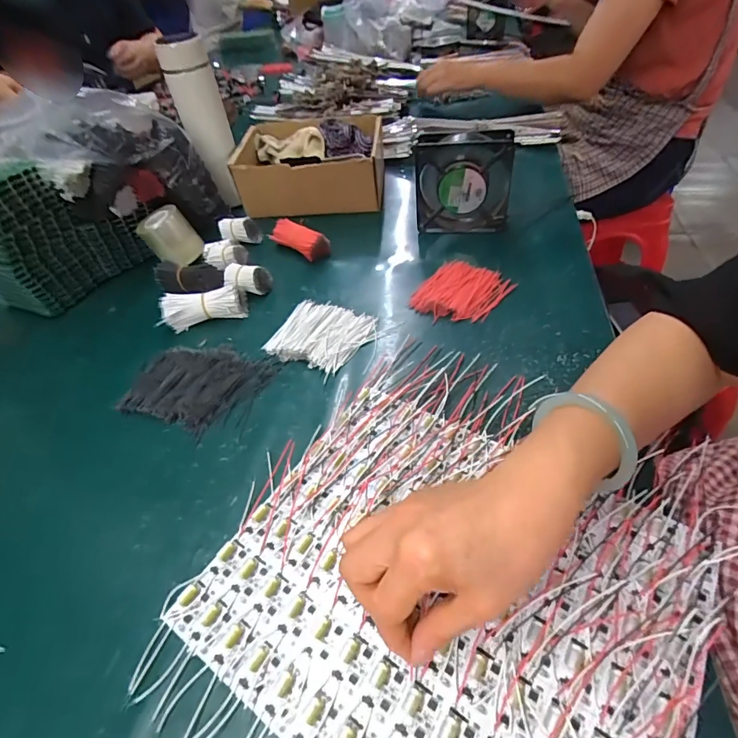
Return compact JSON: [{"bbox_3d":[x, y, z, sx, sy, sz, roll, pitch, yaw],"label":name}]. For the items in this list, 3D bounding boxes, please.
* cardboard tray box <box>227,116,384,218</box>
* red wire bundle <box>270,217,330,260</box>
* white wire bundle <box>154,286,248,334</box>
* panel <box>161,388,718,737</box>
[{"bbox_3d":[-0.087,-0.320,0.698,0.211,0.100,0.182,0,47,7],"label":"cardboard tray box"},{"bbox_3d":[-0.095,-0.178,0.596,0.093,0.037,0.029,24,54,27],"label":"red wire bundle"},{"bbox_3d":[-0.194,-0.074,0.506,0.095,0.033,0.033,-16,47,-8],"label":"white wire bundle"},{"bbox_3d":[0.048,0.140,0.287,0.285,0.012,0.238,24,54,26],"label":"panel"}]

